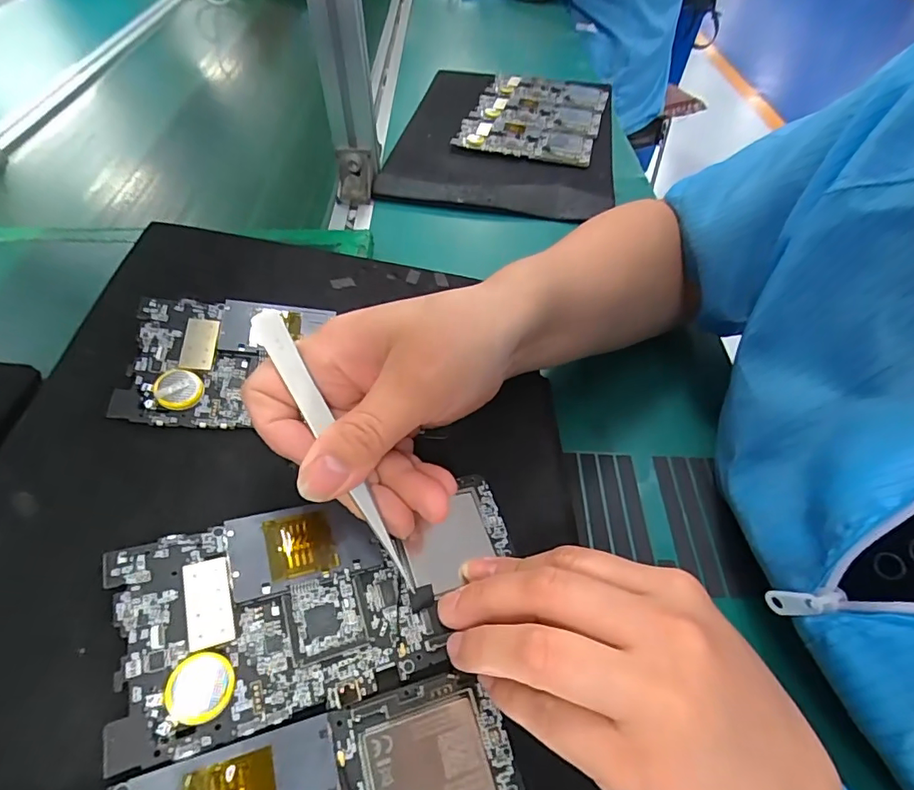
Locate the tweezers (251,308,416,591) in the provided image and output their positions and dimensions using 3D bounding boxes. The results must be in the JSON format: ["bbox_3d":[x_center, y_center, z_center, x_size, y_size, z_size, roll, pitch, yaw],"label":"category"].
[{"bbox_3d":[-0.048,0.021,0.198,0.012,0.004,0.121,-29,93,-22],"label":"tweezers"}]

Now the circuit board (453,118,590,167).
[{"bbox_3d":[0.078,-0.296,0.585,0.154,0.014,0.065,11,51,9],"label":"circuit board"}]

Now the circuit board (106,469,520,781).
[{"bbox_3d":[-0.045,0.079,0.201,0.152,0.010,0.071,-6,59,-26],"label":"circuit board"}]

